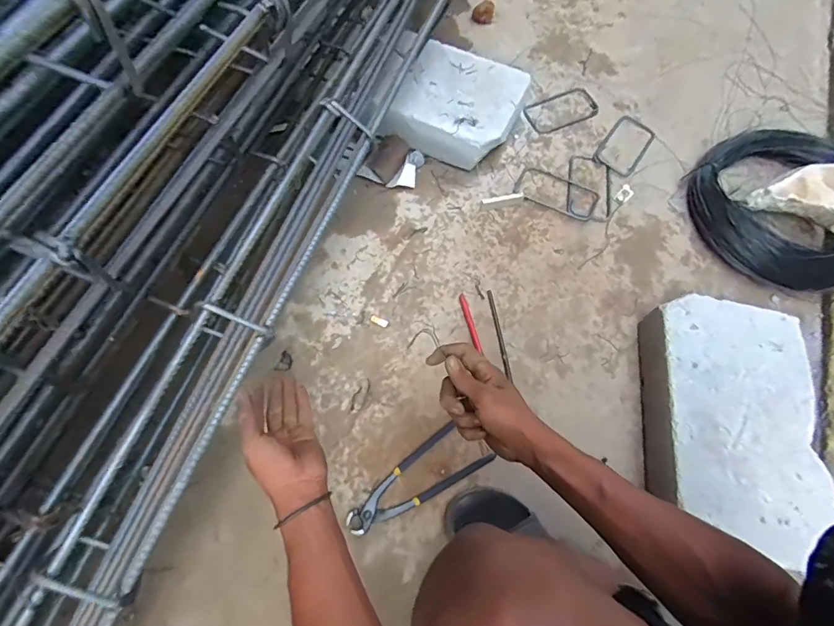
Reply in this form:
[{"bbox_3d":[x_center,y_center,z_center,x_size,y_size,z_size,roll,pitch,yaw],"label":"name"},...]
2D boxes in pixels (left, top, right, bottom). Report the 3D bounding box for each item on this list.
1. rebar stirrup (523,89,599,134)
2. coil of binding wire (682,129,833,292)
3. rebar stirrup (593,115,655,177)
[{"bbox_3d":[0.286,-0.405,0.823,0.146,0.016,0.079,-21,72,-9],"label":"rebar stirrup"},{"bbox_3d":[0.638,-0.191,0.706,0.310,0.093,0.299,1,70,-2],"label":"coil of binding wire"},{"bbox_3d":[0.403,-0.325,0.790,0.077,0.007,0.151,35,73,10],"label":"rebar stirrup"}]

